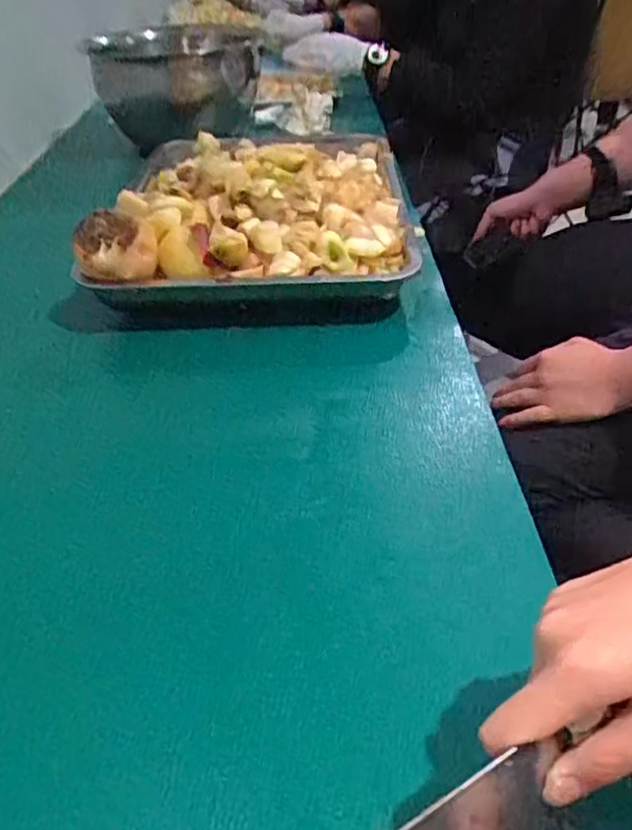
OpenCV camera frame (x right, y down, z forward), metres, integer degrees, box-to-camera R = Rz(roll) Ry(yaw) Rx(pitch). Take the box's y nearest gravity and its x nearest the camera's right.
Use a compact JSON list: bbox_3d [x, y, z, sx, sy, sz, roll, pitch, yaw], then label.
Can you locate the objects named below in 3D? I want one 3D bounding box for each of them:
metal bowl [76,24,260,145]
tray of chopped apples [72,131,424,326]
[{"bbox_3d":[-0.231,-0.546,1.078,0.243,0.146,0.243,-8,38,-6],"label":"metal bowl"},{"bbox_3d":[-0.056,-0.257,0.766,0.309,0.116,0.420,-1,38,3],"label":"tray of chopped apples"}]

